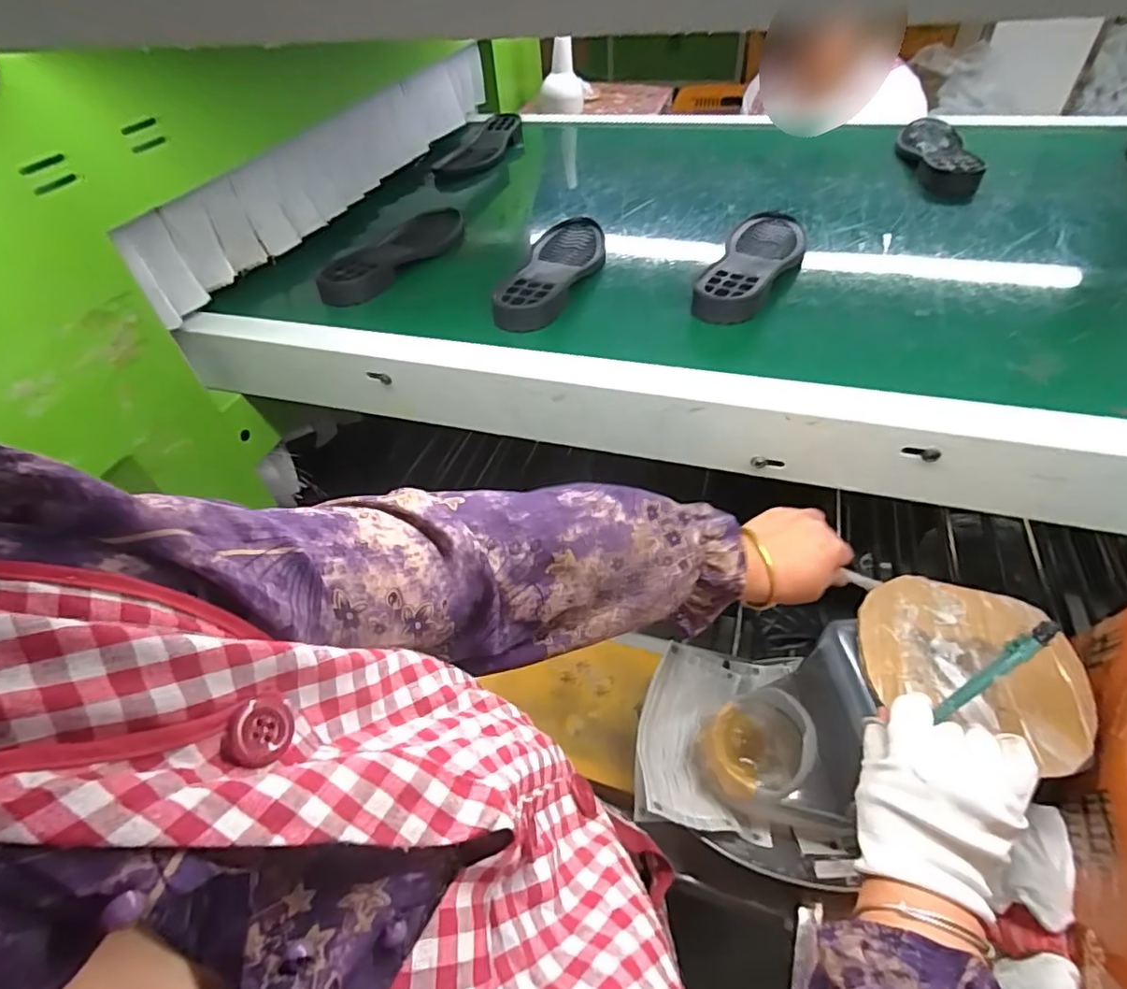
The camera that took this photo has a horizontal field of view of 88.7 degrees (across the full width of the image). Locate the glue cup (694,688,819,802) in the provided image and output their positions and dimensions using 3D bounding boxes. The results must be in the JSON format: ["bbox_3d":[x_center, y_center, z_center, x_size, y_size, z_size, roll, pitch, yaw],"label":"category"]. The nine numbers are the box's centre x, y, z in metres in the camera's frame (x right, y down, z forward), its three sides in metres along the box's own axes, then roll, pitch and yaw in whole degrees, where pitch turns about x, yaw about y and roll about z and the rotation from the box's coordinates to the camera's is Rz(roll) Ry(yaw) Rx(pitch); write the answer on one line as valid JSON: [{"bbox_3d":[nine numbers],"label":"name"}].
[{"bbox_3d":[0.177,0.229,0.521,0.092,0.101,0.084,0,47,0],"label":"glue cup"}]

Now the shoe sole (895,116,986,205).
[{"bbox_3d":[0.518,-0.473,0.804,0.081,0.038,0.266,13,48,12],"label":"shoe sole"}]

